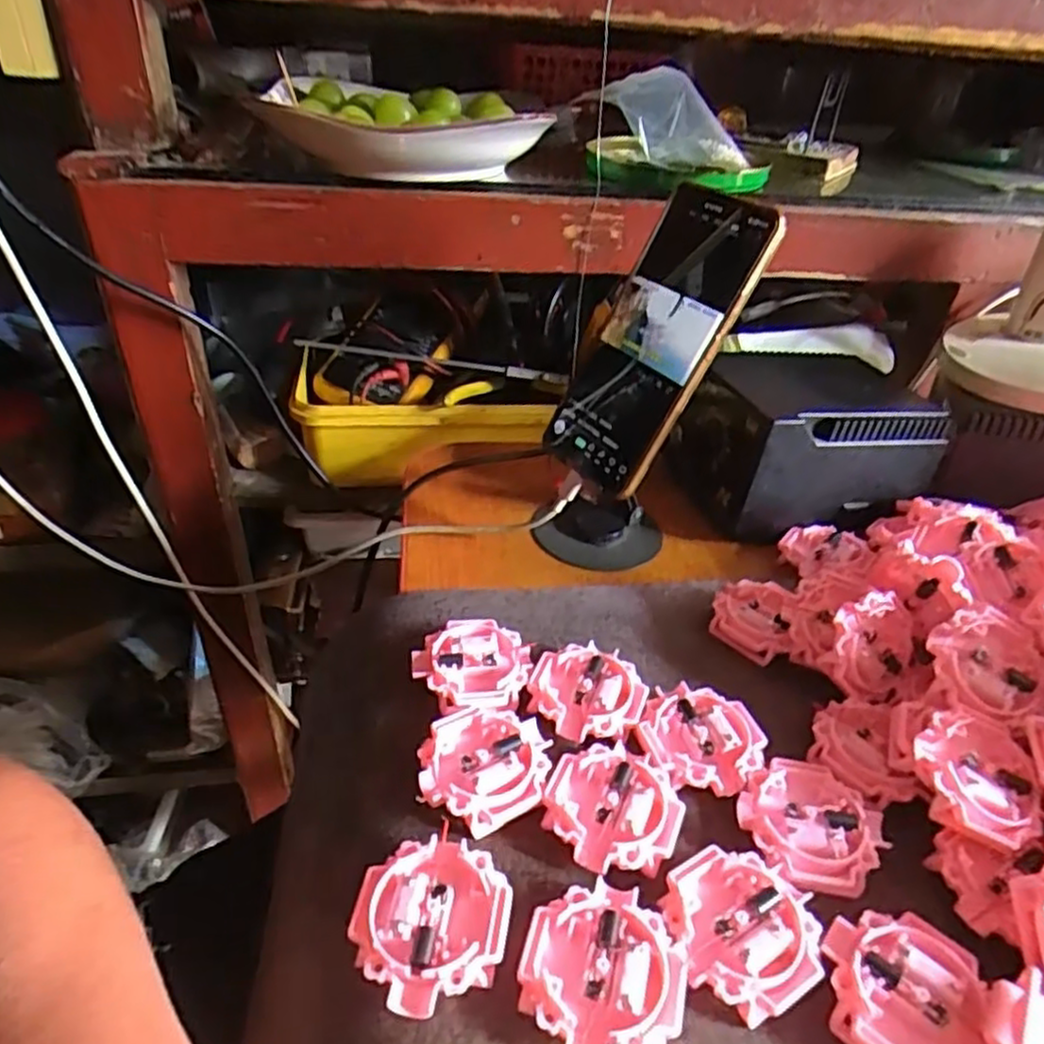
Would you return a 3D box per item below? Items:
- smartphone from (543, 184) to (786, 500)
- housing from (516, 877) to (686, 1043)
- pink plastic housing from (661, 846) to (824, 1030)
[{"bbox_3d":[0.072,-0.100,0.408,0.018,0.166,0.082,12,23,-46],"label":"smartphone"},{"bbox_3d":[0.026,0.151,0.242,0.052,0.016,0.051,-2,36,-8],"label":"housing"},{"bbox_3d":[0.077,0.144,0.257,0.050,0.015,0.051,3,36,-2],"label":"pink plastic housing"}]

